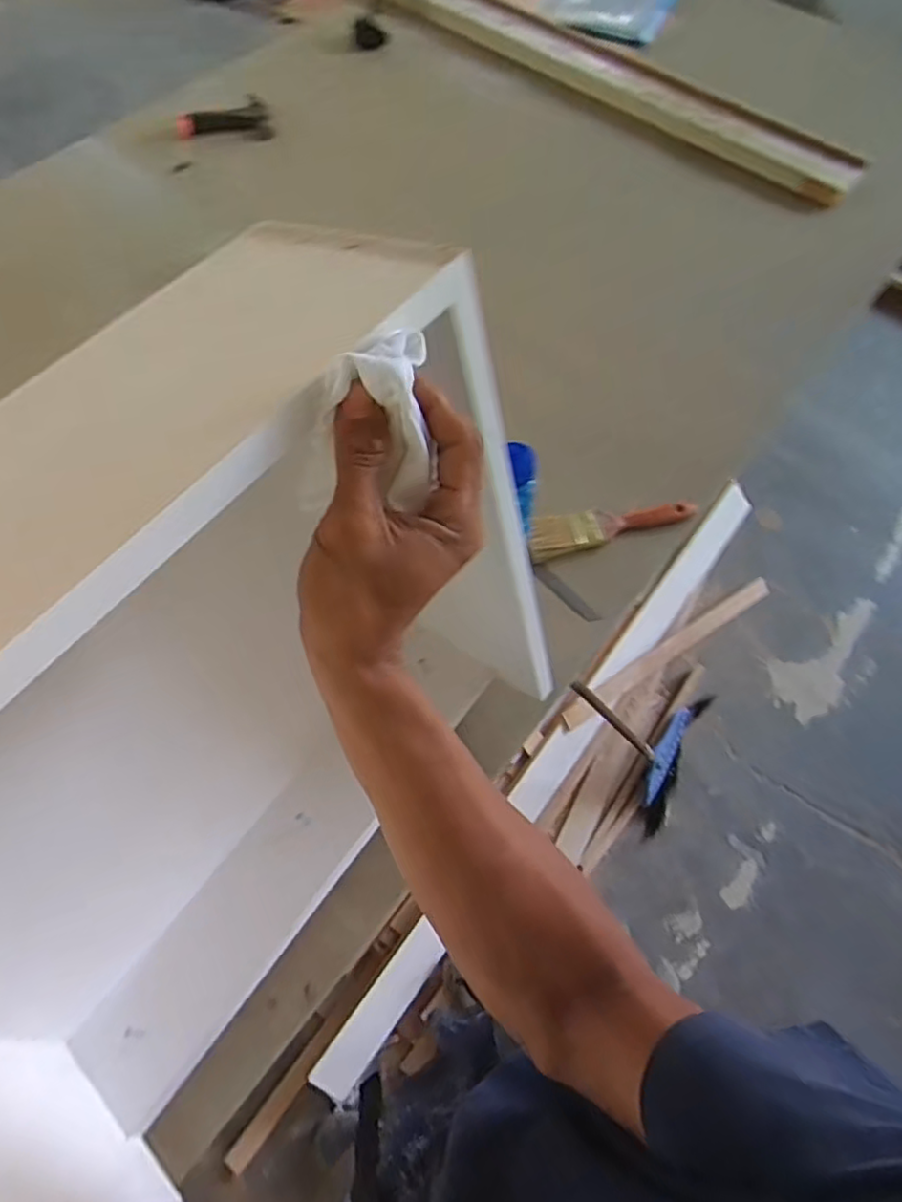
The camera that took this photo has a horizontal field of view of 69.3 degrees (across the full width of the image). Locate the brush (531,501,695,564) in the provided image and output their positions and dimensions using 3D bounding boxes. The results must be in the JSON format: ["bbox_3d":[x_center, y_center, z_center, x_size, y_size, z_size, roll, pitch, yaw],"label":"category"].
[{"bbox_3d":[0.200,-0.098,0.833,0.220,0.030,0.056,-16,66,-9],"label":"brush"}]

